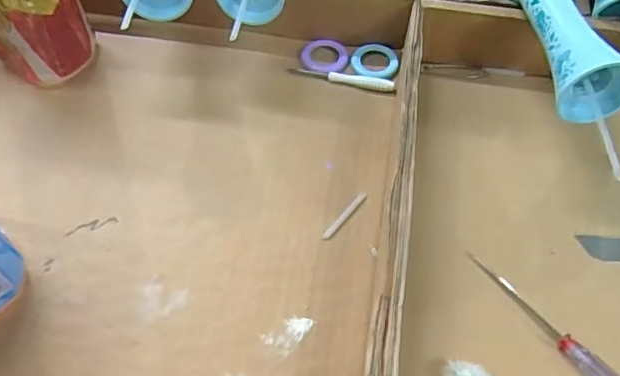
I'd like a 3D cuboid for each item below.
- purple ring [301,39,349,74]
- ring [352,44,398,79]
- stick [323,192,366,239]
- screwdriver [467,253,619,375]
[{"bbox_3d":[0.013,-0.108,0.463,0.038,0.004,0.034,9,59,5],"label":"purple ring"},{"bbox_3d":[0.054,-0.103,0.460,0.038,0.004,0.037,0,59,0],"label":"ring"},{"bbox_3d":[0.023,0.019,0.384,0.006,0.005,0.042,38,66,20],"label":"stick"},{"bbox_3d":[0.144,0.082,0.340,0.012,0.010,0.119,-32,64,-18],"label":"screwdriver"}]

